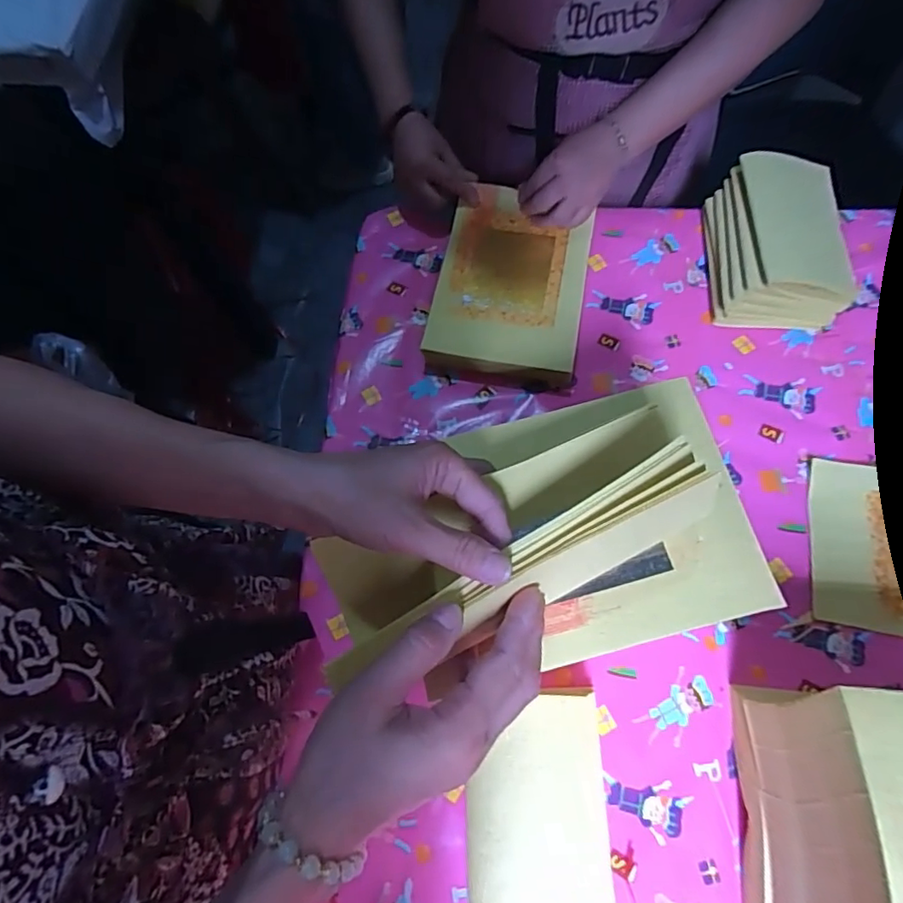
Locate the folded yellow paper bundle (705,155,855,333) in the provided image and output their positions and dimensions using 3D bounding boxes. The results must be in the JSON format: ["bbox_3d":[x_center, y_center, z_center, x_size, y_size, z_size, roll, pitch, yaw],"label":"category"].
[{"bbox_3d":[0.354,-0.224,0.612,0.120,0.101,0.166,0,70,3],"label":"folded yellow paper bundle"}]

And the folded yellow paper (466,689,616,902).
[{"bbox_3d":[0.070,0.291,0.470,0.112,0.042,0.162,-3,70,2],"label":"folded yellow paper"}]

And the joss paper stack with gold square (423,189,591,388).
[{"bbox_3d":[0.064,-0.180,0.636,0.166,0.066,0.233,10,71,6],"label":"joss paper stack with gold square"}]

